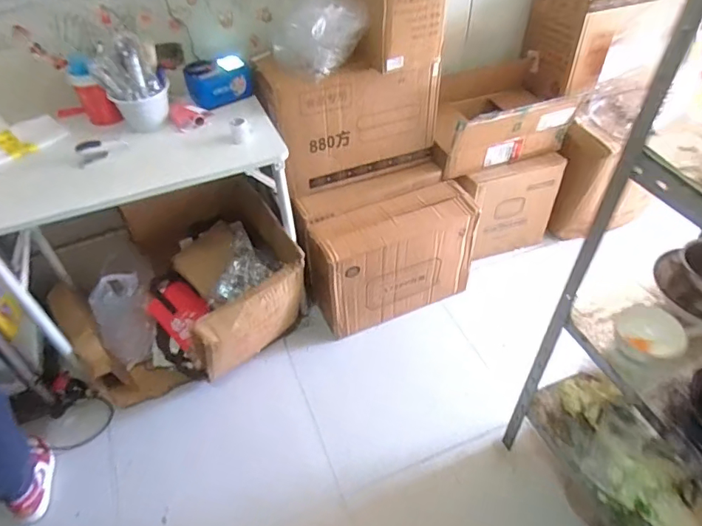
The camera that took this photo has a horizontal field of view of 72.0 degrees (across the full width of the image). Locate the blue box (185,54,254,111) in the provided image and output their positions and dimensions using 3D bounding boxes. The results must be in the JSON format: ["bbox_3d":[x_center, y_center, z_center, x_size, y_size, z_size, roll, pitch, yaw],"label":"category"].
[{"bbox_3d":[-0.377,-0.528,1.394,0.178,0.102,0.136,-16,47,-12],"label":"blue box"}]

